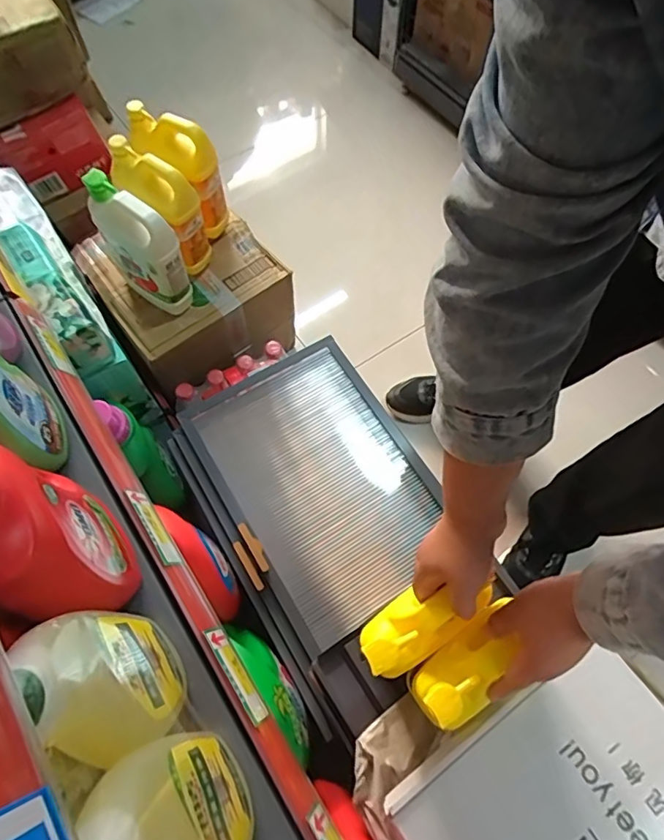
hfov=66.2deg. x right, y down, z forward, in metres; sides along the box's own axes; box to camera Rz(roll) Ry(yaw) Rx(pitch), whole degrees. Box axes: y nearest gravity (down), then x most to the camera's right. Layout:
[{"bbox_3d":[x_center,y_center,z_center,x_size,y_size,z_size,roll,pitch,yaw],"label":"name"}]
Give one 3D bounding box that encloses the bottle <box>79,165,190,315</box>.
[{"bbox_3d":[-0.307,-0.274,0.843,0.146,0.230,0.066,34,69,15],"label":"bottle"}]

